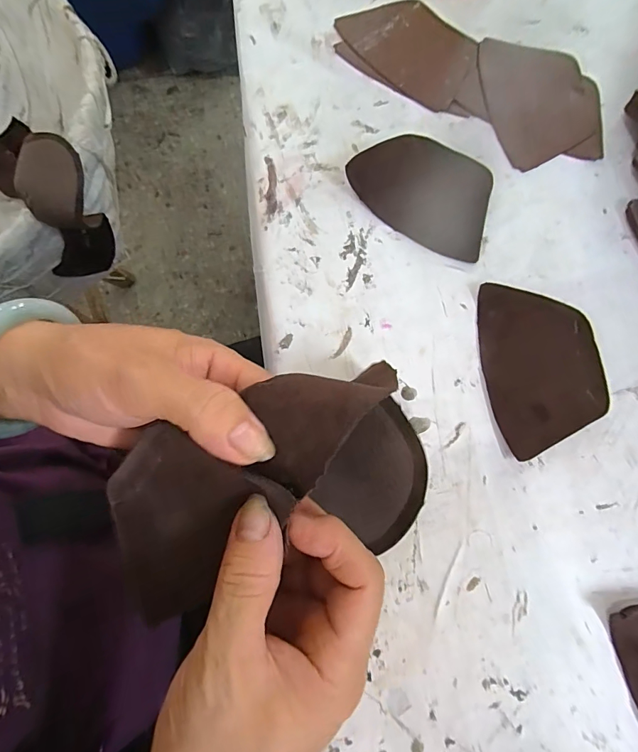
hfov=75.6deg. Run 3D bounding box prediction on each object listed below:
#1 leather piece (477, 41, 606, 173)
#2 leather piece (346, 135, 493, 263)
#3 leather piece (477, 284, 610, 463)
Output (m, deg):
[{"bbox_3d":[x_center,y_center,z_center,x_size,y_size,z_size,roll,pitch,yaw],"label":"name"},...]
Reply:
[{"bbox_3d":[0.171,-0.214,0.317,0.082,0.004,0.116,-9,76,-1],"label":"leather piece"},{"bbox_3d":[0.076,-0.134,0.288,0.100,0.018,0.076,27,78,7],"label":"leather piece"},{"bbox_3d":[0.141,-0.008,0.262,0.071,0.008,0.106,-9,76,-1],"label":"leather piece"}]

